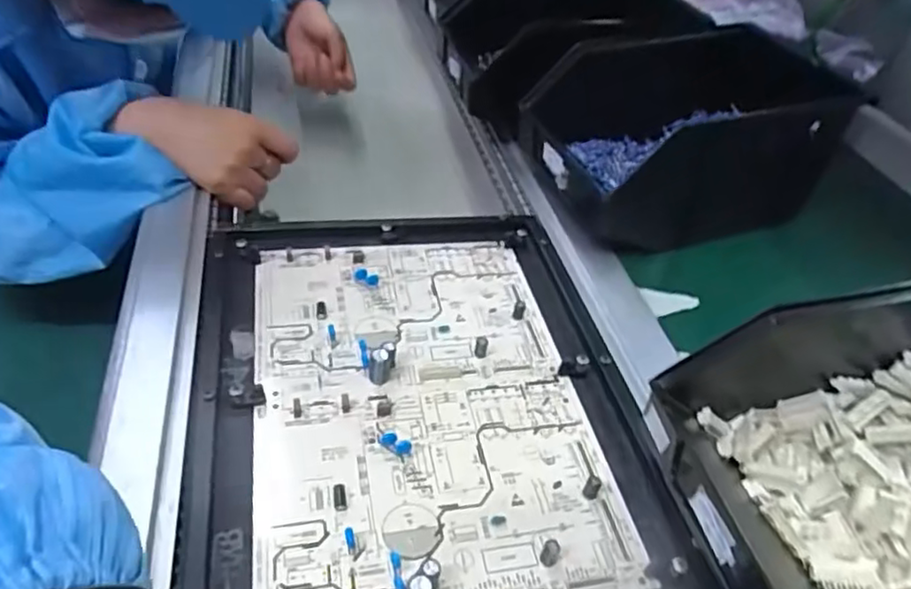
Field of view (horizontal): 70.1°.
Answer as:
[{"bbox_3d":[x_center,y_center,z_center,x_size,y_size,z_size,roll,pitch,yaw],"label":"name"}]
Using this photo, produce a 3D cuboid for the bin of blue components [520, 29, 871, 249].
[{"bbox_3d":[0.182,-0.129,0.553,0.215,0.124,0.157,-7,43,-20],"label":"bin of blue components"}]

